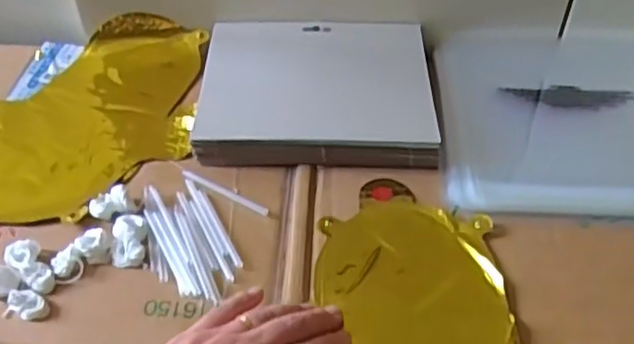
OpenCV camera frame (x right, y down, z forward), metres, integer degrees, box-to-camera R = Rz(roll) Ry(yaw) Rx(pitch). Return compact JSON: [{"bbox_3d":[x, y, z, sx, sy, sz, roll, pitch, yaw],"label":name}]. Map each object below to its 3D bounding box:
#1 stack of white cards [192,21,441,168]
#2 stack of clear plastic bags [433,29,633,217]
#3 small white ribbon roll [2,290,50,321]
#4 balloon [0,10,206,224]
[{"bbox_3d":[0.000,-0.071,0.563,0.186,0.018,0.158,1,46,0],"label":"stack of white cards"},{"bbox_3d":[0.217,-0.054,0.573,0.222,0.012,0.227,3,46,2],"label":"stack of clear plastic bags"},{"bbox_3d":[-0.186,0.085,0.430,0.027,0.011,0.019,8,47,7],"label":"small white ribbon roll"},{"bbox_3d":[-0.308,-0.046,0.564,0.403,0.024,0.228,-2,46,-3],"label":"balloon"}]

